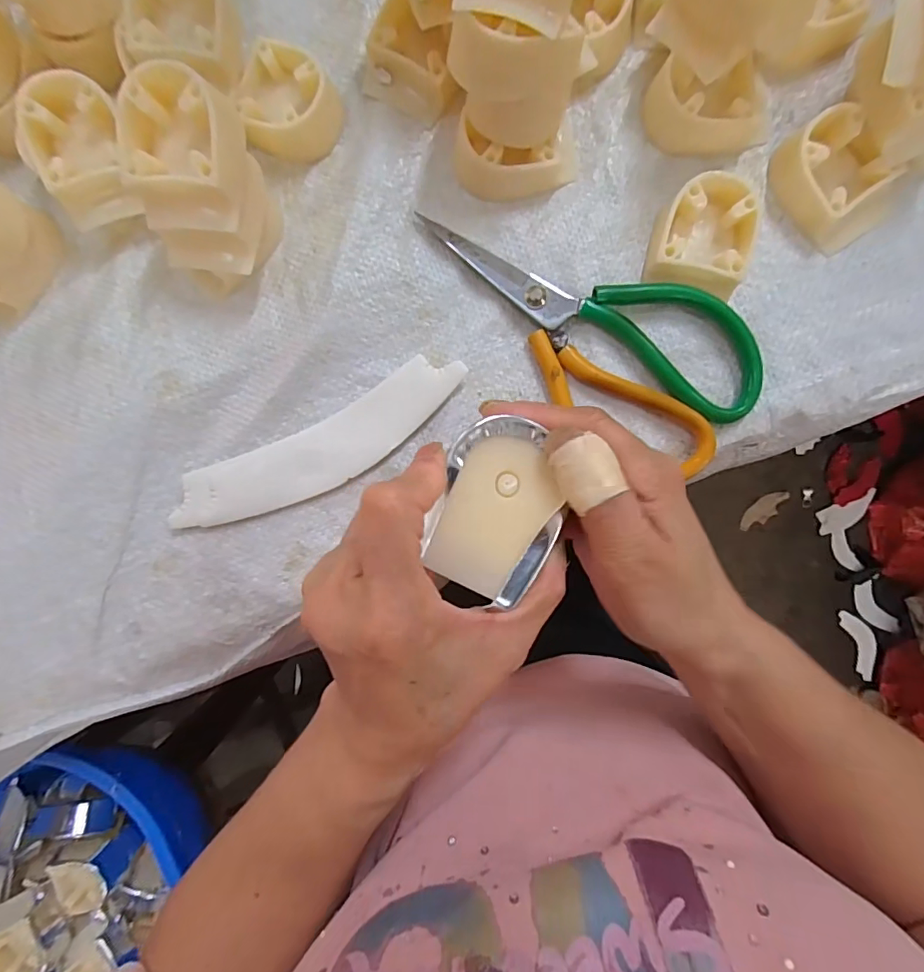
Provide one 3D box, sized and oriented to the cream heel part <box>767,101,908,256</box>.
[{"bbox_3d":[0.188,-0.154,0.252,0.062,0.023,0.048,42,90,3],"label":"cream heel part"}]

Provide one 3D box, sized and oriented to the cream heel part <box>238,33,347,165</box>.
[{"bbox_3d":[-0.090,-0.202,0.264,0.048,0.019,0.053,12,88,2],"label":"cream heel part"}]

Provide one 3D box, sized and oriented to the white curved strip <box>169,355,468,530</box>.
[{"bbox_3d":[-0.074,-0.018,0.264,0.164,0.008,0.039,-27,87,1],"label":"white curved strip"}]

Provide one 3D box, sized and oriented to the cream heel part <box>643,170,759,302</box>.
[{"bbox_3d":[0.124,-0.128,0.254,0.046,0.022,0.048,13,88,2],"label":"cream heel part"}]

